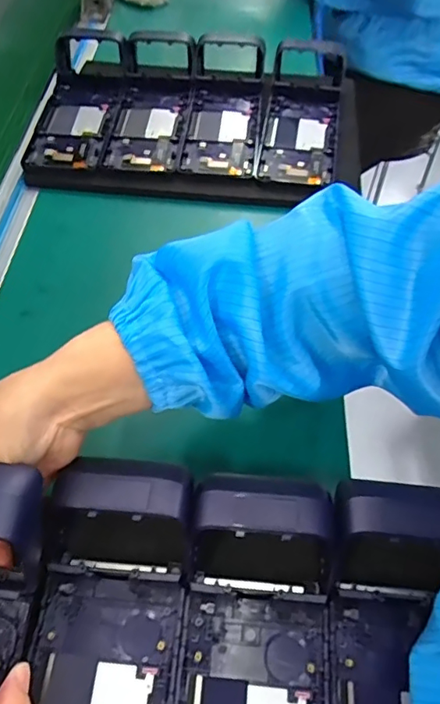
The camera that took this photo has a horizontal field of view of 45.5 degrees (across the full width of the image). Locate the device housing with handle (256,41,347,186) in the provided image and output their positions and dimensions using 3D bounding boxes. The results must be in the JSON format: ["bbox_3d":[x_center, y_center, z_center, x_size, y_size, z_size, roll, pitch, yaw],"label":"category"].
[{"bbox_3d":[0.091,-0.273,0.573,0.080,0.046,0.229,8,56,8],"label":"device housing with handle"}]

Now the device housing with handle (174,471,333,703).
[{"bbox_3d":[0.016,0.171,0.258,0.081,0.049,0.220,3,56,5],"label":"device housing with handle"}]

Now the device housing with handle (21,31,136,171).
[{"bbox_3d":[-0.157,-0.289,0.588,0.089,0.045,0.224,3,56,5],"label":"device housing with handle"}]

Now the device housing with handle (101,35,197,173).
[{"bbox_3d":[-0.076,-0.286,0.581,0.080,0.042,0.207,1,56,4],"label":"device housing with handle"}]

